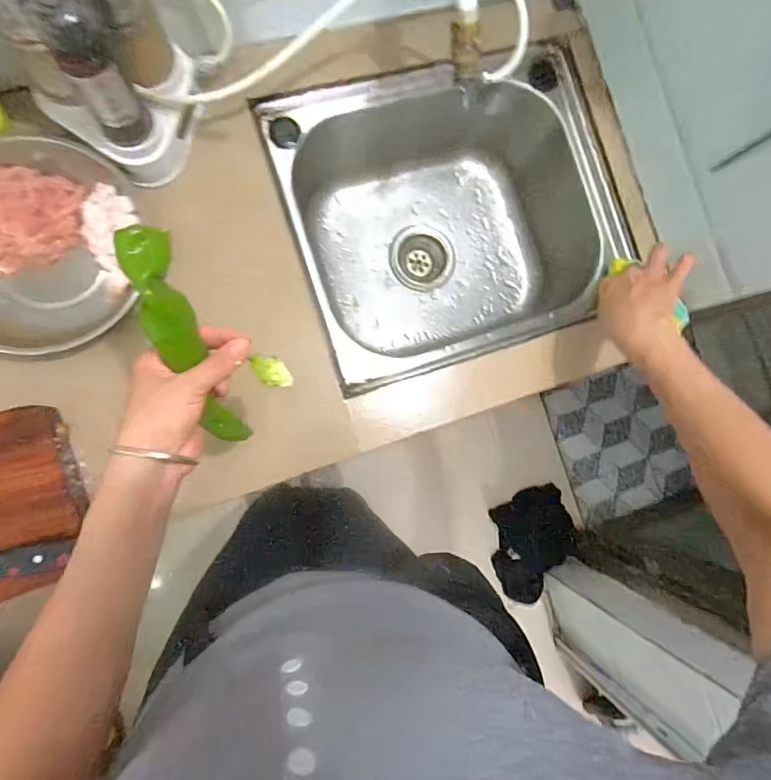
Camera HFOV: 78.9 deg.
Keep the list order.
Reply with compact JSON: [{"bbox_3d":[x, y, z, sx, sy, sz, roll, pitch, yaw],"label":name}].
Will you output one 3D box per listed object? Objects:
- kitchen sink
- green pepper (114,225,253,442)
[{"bbox_3d":[0.081,-0.234,0.683,0.425,0.218,0.371,-19,90,-10],"label":"kitchen sink"},{"bbox_3d":[-0.153,-0.030,0.367,0.033,0.038,0.188,-20,126,-10],"label":"green pepper"}]

